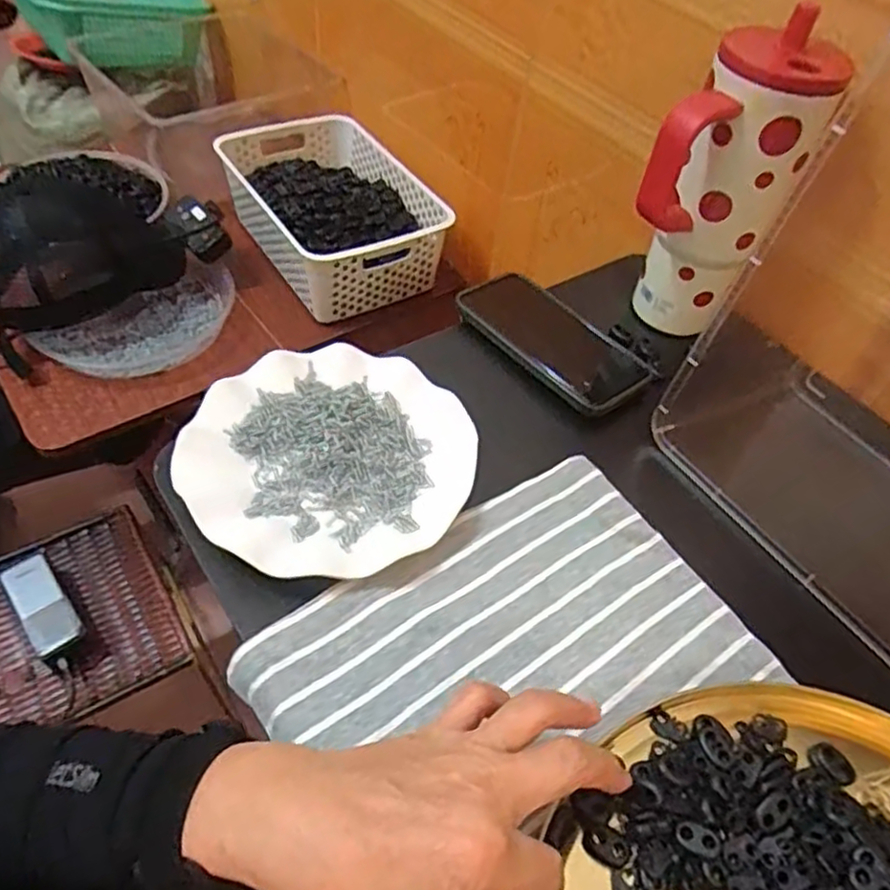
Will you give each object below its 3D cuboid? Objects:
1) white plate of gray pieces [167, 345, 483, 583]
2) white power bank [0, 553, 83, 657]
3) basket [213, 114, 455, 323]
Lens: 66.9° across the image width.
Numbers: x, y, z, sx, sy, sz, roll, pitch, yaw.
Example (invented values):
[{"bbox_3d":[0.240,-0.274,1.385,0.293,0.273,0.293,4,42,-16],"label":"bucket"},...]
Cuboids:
[{"bbox_3d":[-0.075,0.004,0.440,0.179,0.025,0.174,3,51,-4],"label":"white plate of gray pieces"},{"bbox_3d":[-0.463,0.178,0.768,0.050,0.018,0.131,-31,60,-27],"label":"white power bank"},{"bbox_3d":[-0.151,-0.313,0.906,0.212,0.097,0.309,-23,57,-22],"label":"basket"}]

